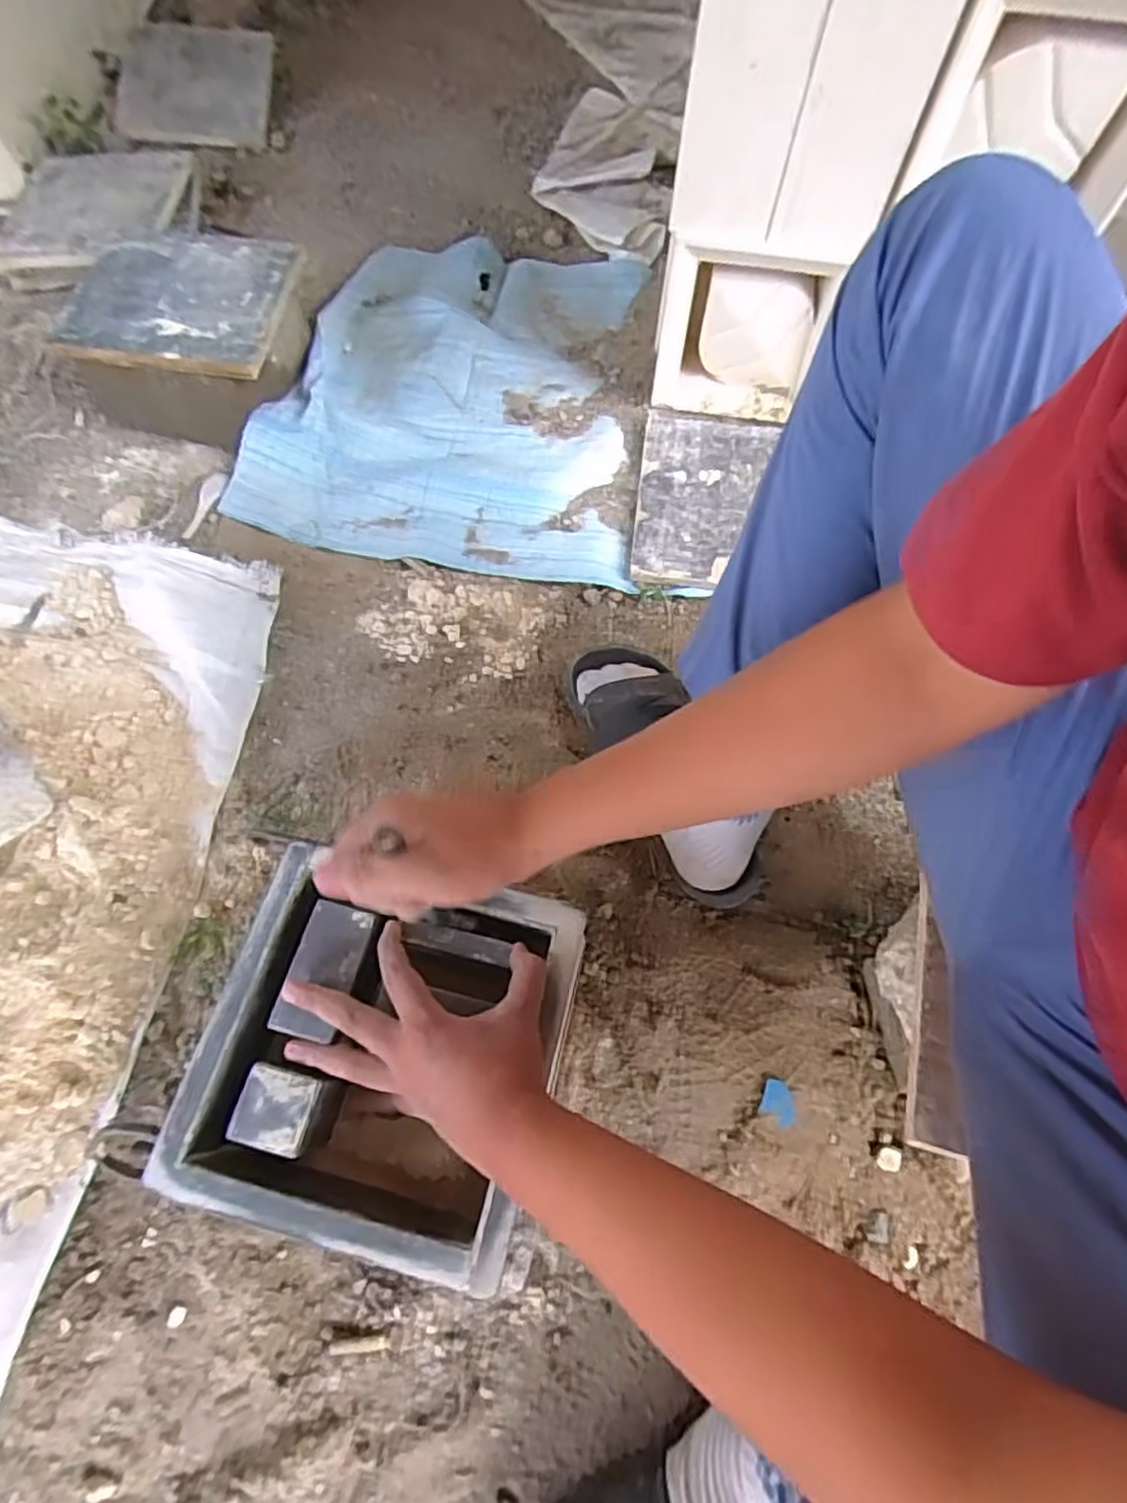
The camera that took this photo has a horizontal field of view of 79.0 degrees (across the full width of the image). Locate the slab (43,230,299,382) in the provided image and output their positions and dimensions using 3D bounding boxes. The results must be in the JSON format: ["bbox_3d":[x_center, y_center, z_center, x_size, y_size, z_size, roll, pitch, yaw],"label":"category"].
[{"bbox_3d":[-0.462,-0.553,0.829,0.239,0.022,0.246,1,63,2],"label":"slab"}]

